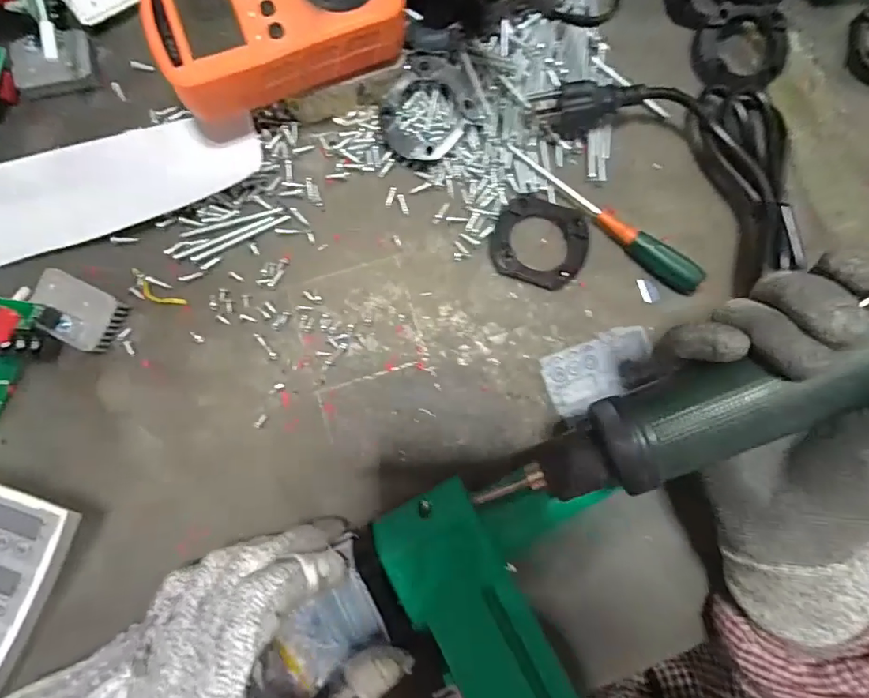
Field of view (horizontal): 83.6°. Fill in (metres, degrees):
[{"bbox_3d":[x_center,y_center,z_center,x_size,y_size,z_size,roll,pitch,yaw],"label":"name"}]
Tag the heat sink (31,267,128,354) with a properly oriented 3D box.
[{"bbox_3d":[-0.202,-0.022,0.274,0.045,0.019,0.032,27,81,1],"label":"heat sink"}]

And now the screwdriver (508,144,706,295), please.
[{"bbox_3d":[0.104,-0.081,0.297,0.139,0.015,0.016,41,81,3],"label":"screwdriver"}]

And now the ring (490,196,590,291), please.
[{"bbox_3d":[0.064,-0.066,0.296,0.056,0.012,0.051,0,81,-3],"label":"ring"}]

